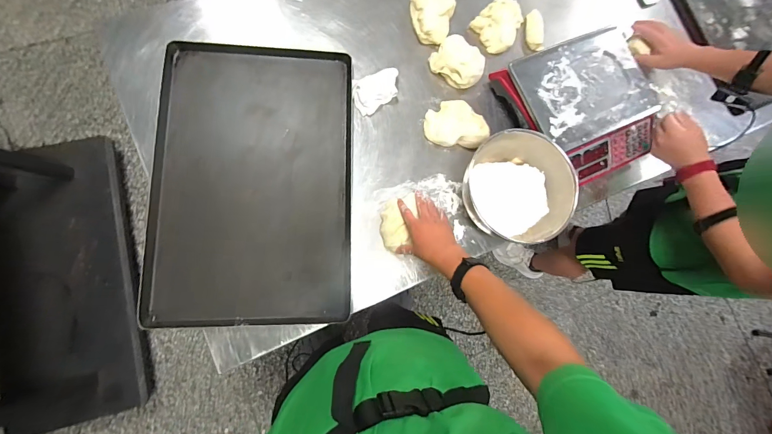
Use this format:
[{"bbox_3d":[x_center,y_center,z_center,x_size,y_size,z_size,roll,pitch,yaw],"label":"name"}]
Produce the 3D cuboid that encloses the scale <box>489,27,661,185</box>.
[{"bbox_3d":[0.452,-0.246,0.777,0.302,0.109,0.313,-24,87,-9],"label":"scale"}]

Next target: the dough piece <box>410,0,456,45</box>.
[{"bbox_3d":[0.110,-0.485,0.802,0.103,0.035,0.130,8,83,-6],"label":"dough piece"}]

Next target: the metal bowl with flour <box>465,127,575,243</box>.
[{"bbox_3d":[0.283,-0.060,0.719,0.214,0.118,0.208,1,84,-7],"label":"metal bowl with flour"}]

